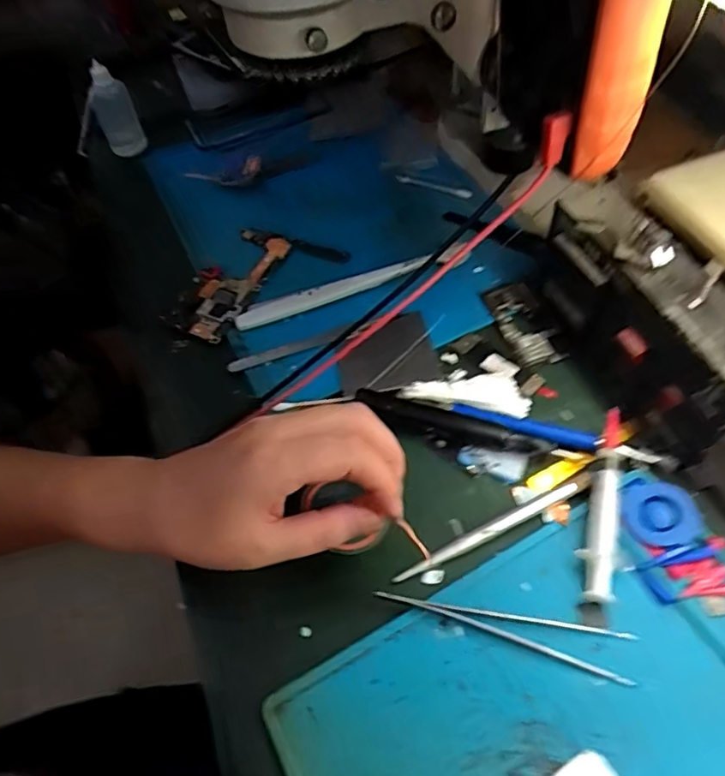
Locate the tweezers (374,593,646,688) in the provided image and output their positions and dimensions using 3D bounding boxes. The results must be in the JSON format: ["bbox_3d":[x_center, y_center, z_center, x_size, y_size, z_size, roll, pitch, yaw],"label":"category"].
[{"bbox_3d":[0.070,0.124,0.299,0.129,0.006,0.024,7,55,11],"label":"tweezers"}]

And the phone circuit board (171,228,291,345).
[{"bbox_3d":[-0.103,-0.084,0.464,0.052,0.010,0.116,19,58,19],"label":"phone circuit board"}]

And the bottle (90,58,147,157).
[{"bbox_3d":[-0.240,-0.266,0.573,0.036,0.095,0.030,-22,54,-10],"label":"bottle"}]

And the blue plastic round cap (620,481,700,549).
[{"bbox_3d":[0.161,0.069,0.320,0.036,0.013,0.036,-3,53,4],"label":"blue plastic round cap"}]

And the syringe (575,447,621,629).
[{"bbox_3d":[0.129,0.078,0.316,0.020,0.021,0.091,11,55,14],"label":"syringe"}]

